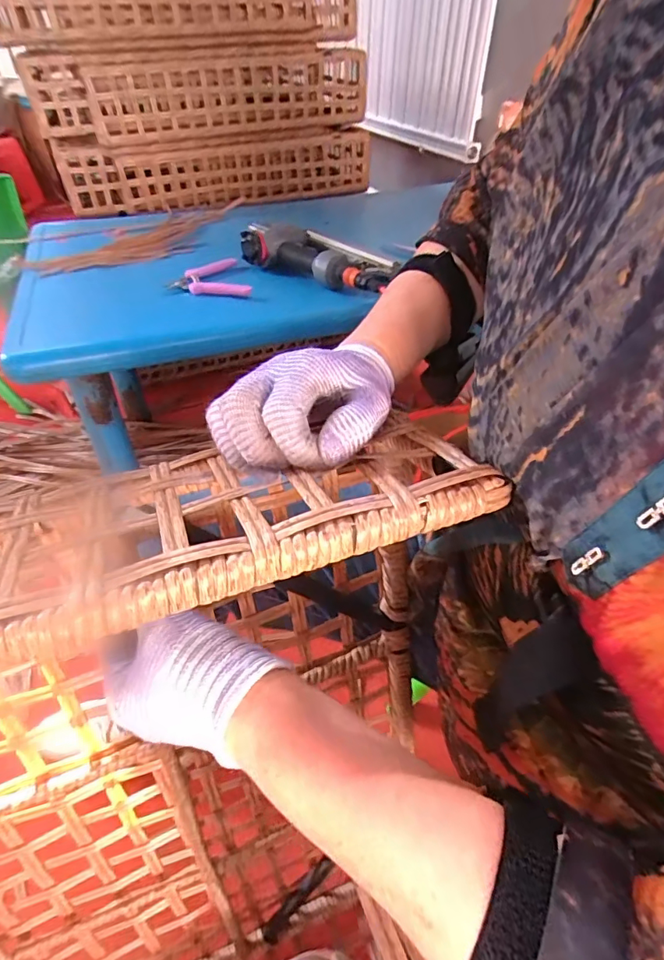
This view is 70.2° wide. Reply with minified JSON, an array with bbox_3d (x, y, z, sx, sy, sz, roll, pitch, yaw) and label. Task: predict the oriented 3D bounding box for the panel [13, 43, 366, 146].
[{"bbox_3d":[-0.256,-0.817,0.996,0.698,0.135,0.148,-10,45,-11],"label":"panel"}]

